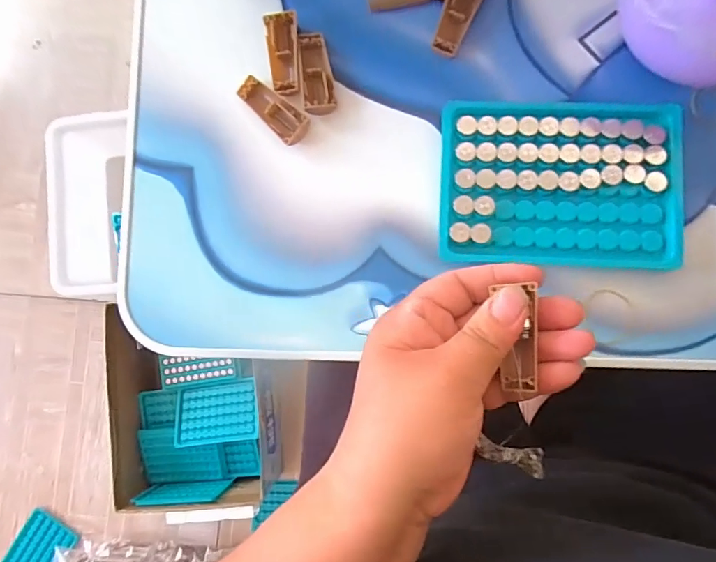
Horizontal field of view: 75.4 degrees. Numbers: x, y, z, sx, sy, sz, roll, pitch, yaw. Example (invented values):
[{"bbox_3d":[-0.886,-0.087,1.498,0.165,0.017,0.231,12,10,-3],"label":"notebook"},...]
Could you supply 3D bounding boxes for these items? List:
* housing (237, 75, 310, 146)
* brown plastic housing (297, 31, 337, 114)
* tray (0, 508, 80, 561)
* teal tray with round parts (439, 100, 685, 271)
[{"bbox_3d":[-0.052,-0.106,0.286,0.019,0.007,0.050,-45,84,0],"label":"housing"},{"bbox_3d":[-0.026,-0.128,0.286,0.019,0.007,0.050,-8,85,4],"label":"brown plastic housing"},{"bbox_3d":[-0.557,0.474,0.801,0.093,0.017,0.137,32,89,6],"label":"tray"},{"bbox_3d":[0.114,-0.056,0.267,0.131,0.018,0.094,3,86,5],"label":"teal tray with round parts"}]

